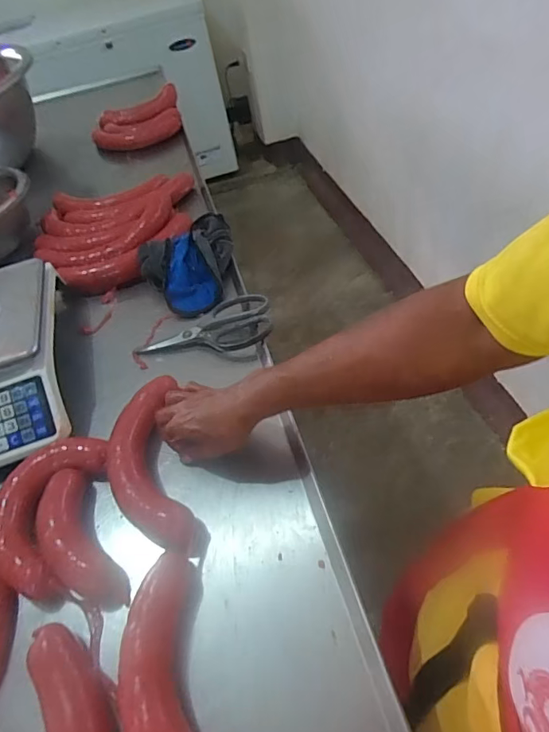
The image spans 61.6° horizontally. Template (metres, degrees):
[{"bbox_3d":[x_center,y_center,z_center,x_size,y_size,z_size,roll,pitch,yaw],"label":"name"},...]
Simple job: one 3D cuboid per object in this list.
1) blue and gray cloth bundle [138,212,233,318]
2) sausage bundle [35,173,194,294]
[{"bbox_3d":[-0.122,-0.158,0.730,0.156,0.079,0.141,-24,49,-11],"label":"blue and gray cloth bundle"},{"bbox_3d":[-0.279,-0.254,0.853,0.305,0.062,0.262,-20,48,-8],"label":"sausage bundle"}]

